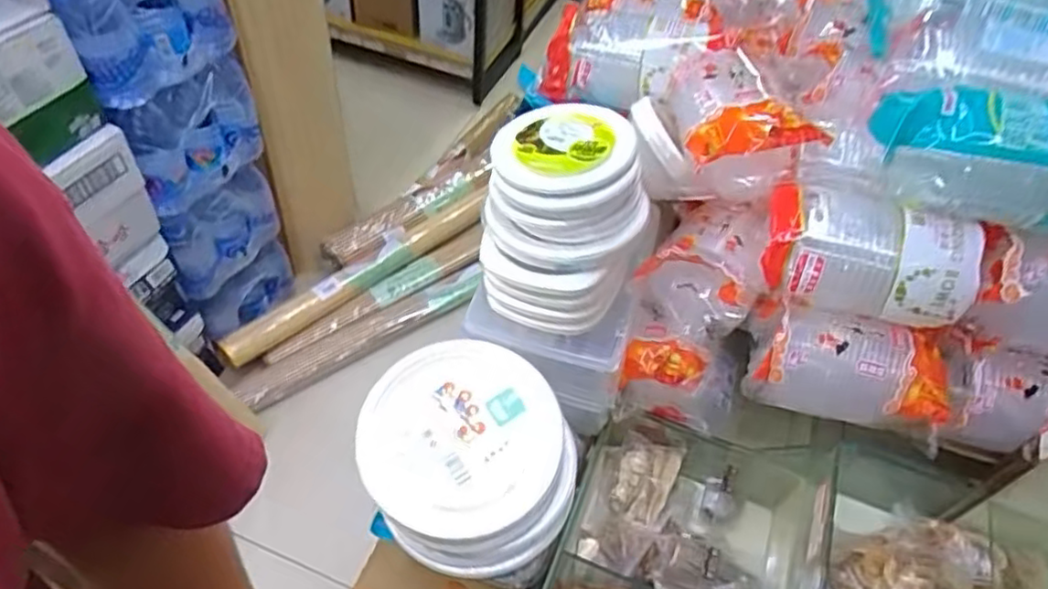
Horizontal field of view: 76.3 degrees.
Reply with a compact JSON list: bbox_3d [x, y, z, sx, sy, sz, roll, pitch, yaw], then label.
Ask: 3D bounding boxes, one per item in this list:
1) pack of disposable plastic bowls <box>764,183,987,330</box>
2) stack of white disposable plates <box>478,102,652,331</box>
[{"bbox_3d":[0.343,-0.045,0.669,0.185,0.095,0.112,19,51,10],"label":"pack of disposable plastic bowls"},{"bbox_3d":[0.041,-0.087,0.751,0.163,0.186,0.181,6,50,0],"label":"stack of white disposable plates"}]

